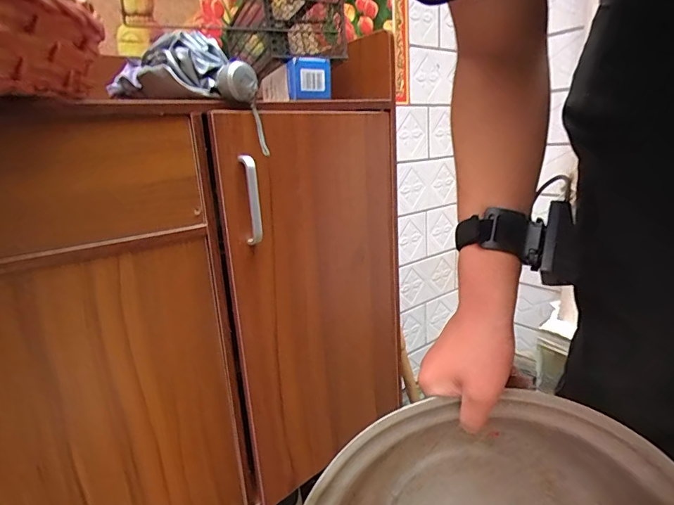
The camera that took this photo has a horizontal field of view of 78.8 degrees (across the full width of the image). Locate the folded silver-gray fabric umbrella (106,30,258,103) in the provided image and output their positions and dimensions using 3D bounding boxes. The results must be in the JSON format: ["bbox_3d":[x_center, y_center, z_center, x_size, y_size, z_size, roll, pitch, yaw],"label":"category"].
[{"bbox_3d":[-0.199,-0.213,0.488,0.222,0.070,0.062,8,19,36],"label":"folded silver-gray fabric umbrella"}]

